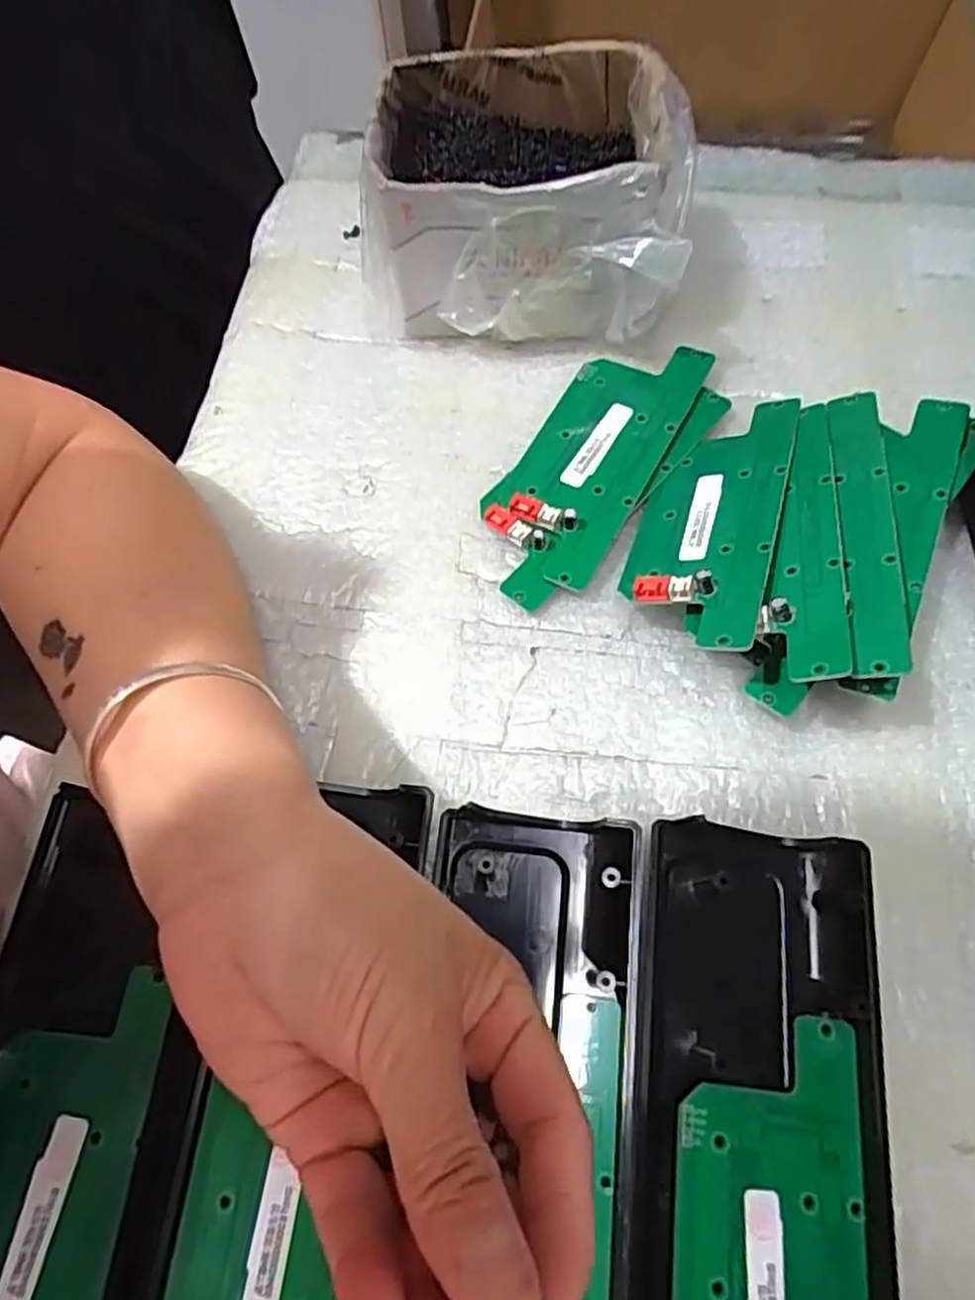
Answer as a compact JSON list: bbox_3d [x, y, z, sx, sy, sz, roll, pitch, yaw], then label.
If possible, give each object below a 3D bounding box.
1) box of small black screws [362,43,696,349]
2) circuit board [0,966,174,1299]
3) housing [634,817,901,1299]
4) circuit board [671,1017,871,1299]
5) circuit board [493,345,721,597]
[{"bbox_3d":[0.019,-0.212,0.338,0.144,0.075,0.115,9,67,6],"label":"box of small black screws"},{"bbox_3d":[-0.135,0.167,0.210,0.054,0.012,0.131,4,67,5],"label":"circuit board"},{"bbox_3d":[0.077,0.176,0.199,0.071,0.019,0.246,6,67,5],"label":"housing"},{"bbox_3d":[0.078,0.176,0.198,0.054,0.016,0.133,6,67,5],"label":"circuit board"},{"bbox_3d":[0.048,-0.090,0.319,0.054,0.013,0.135,27,71,13],"label":"circuit board"}]

